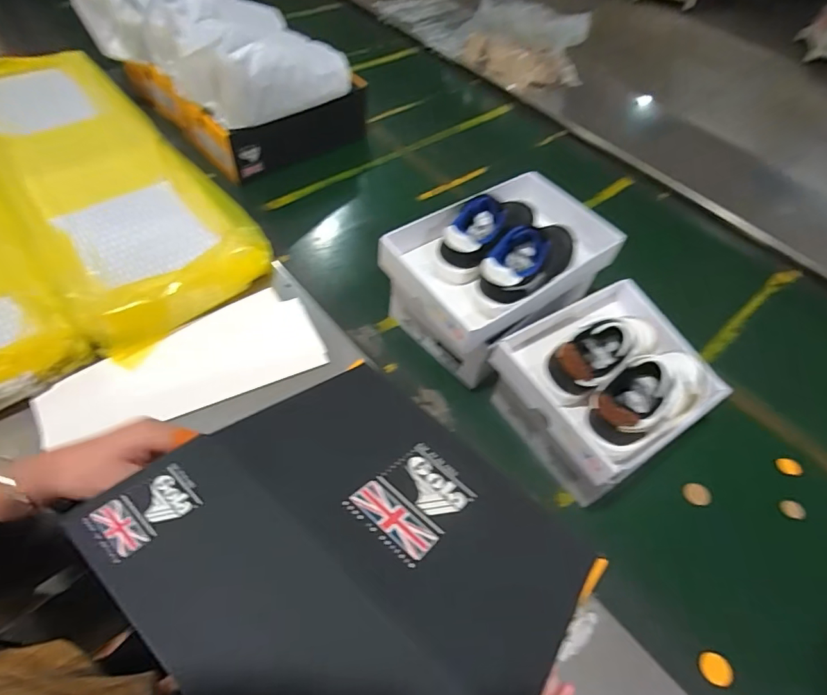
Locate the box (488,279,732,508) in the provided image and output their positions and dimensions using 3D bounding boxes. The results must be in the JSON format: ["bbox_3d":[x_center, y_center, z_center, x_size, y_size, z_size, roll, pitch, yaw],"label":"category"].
[{"bbox_3d":[0.244,0.047,0.606,0.242,0.183,0.196,-26,61,-21],"label":"box"}]

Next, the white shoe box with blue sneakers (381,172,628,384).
[{"bbox_3d":[0.128,-0.112,0.690,0.306,0.186,0.194,-29,63,-23],"label":"white shoe box with blue sneakers"}]

